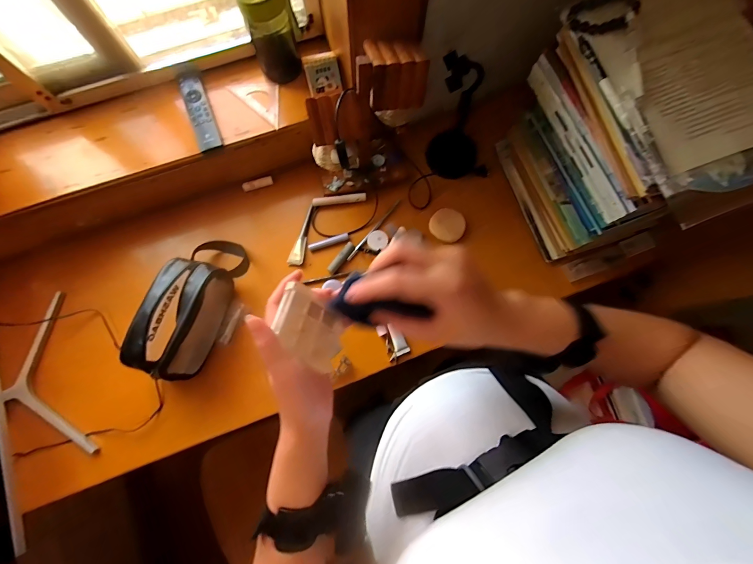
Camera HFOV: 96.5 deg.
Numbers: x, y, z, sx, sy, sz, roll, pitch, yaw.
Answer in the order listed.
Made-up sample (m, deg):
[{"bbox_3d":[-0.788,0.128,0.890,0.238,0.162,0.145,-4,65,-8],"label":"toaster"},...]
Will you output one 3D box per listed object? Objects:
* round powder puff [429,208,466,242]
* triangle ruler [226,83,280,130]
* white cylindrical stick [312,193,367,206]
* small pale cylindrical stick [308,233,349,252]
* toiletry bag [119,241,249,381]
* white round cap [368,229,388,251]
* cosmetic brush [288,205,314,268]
[{"bbox_3d":[0.152,-0.123,0.717,0.073,0.012,0.076,0,78,-1],"label":"round powder puff"},{"bbox_3d":[-0.219,-0.361,0.654,0.129,0.007,0.068,42,82,6],"label":"triangle ruler"},{"bbox_3d":[-0.079,-0.177,0.728,0.115,0.014,0.016,-8,78,-3],"label":"white cylindrical stick"},{"bbox_3d":[-0.100,-0.083,0.702,0.085,0.009,0.015,-18,79,-5],"label":"small pale cylindrical stick"},{"bbox_3d":[-0.350,0.036,0.631,0.102,0.121,0.262,19,78,3],"label":"toiletry bag"},{"bbox_3d":[0.003,-0.088,0.705,0.041,0.013,0.046,20,78,3],"label":"white round cap"},{"bbox_3d":[-0.152,-0.100,0.711,0.030,0.007,0.137,18,78,3],"label":"cosmetic brush"}]

